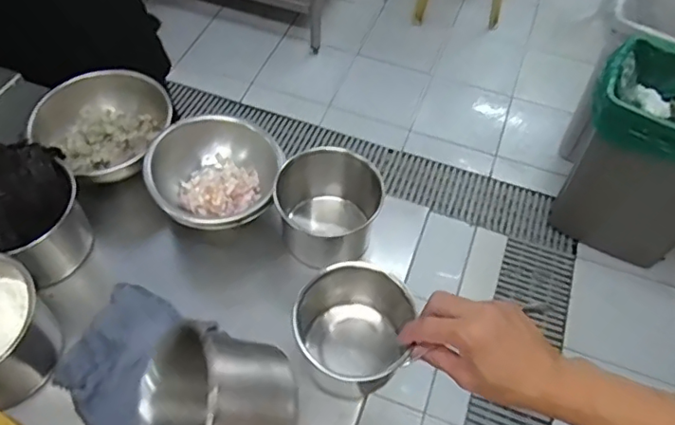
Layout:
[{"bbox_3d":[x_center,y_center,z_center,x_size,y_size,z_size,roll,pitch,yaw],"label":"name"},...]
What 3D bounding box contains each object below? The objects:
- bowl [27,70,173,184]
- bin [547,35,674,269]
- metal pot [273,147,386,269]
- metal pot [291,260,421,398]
[{"bbox_3d":[-0.290,-0.109,0.716,0.137,0.061,0.157,39,63,21],"label":"bowl"},{"bbox_3d":[0.867,-0.118,1.525,0.490,0.559,0.282,24,58,13],"label":"bin"},{"bbox_3d":[-0.011,-0.005,0.662,0.108,0.116,0.112,1,56,-2],"label":"metal pot"},{"bbox_3d":[0.017,0.122,0.571,0.119,0.103,0.105,0,56,-3],"label":"metal pot"}]

